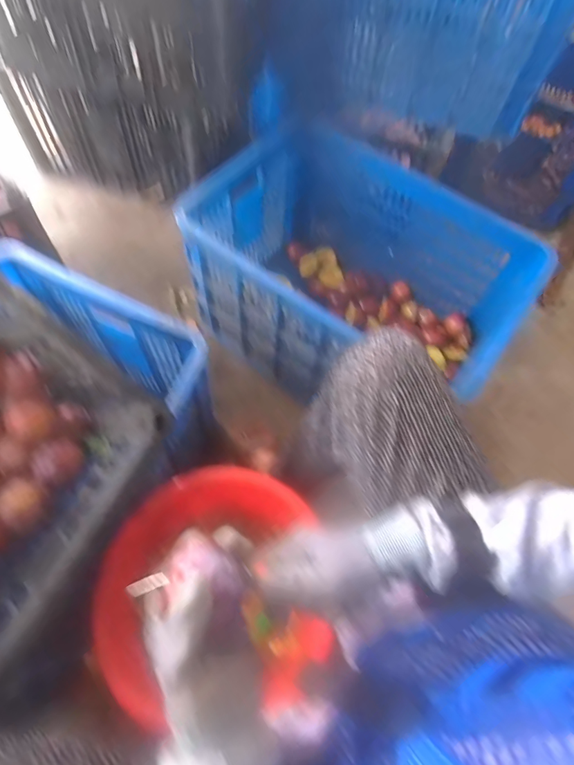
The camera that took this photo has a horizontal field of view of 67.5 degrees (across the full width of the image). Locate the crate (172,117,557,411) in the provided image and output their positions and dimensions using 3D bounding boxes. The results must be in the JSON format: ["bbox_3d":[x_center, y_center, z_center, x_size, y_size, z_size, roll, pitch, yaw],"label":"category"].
[{"bbox_3d":[0.130,-0.177,0.823,0.576,0.290,0.386,35,66,13],"label":"crate"}]

